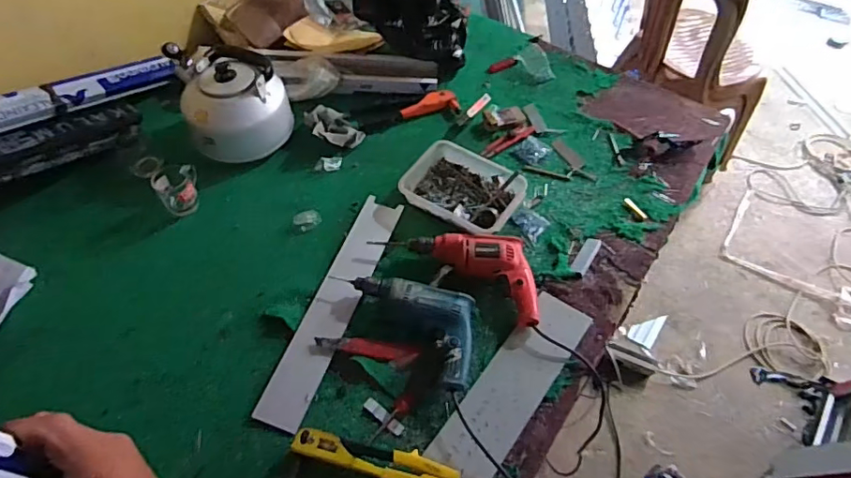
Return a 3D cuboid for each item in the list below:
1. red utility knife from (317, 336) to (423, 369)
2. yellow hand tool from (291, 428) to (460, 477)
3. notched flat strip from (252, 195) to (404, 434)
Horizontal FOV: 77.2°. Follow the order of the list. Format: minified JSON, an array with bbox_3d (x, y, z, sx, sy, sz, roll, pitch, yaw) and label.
[{"bbox_3d":[-0.096,0.182,0.876,0.172,0.011,0.038,9,54,6],"label":"red utility knife"},{"bbox_3d":[-0.075,0.322,0.776,0.244,0.021,0.042,11,54,8],"label":"yellow hand tool"},{"bbox_3d":[-0.157,0.106,0.941,0.077,0.015,0.460,16,55,11],"label":"notched flat strip"}]

